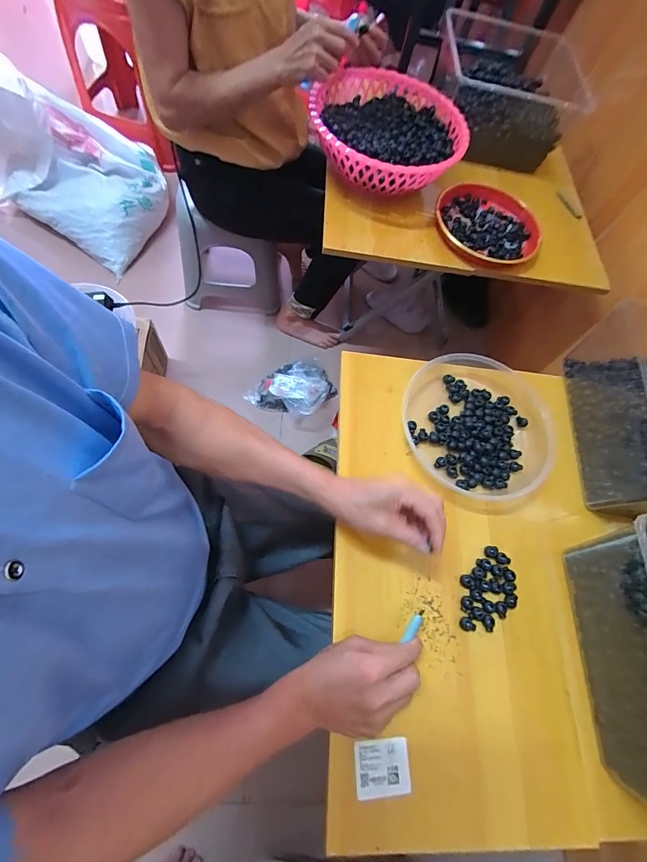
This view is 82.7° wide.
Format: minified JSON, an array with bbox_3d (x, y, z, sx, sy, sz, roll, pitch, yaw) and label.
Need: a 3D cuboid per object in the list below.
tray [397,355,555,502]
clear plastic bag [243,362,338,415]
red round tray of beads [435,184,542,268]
[{"bbox_3d":[0.244,-0.010,0.553,0.241,0.036,0.226,3,67,-7],"label":"tray"},{"bbox_3d":[-0.088,-0.119,1.069,0.231,0.081,0.149,20,66,1],"label":"clear plastic bag"},{"bbox_3d":[0.329,-0.414,0.748,0.203,0.041,0.213,3,67,-7],"label":"red round tray of beads"}]

